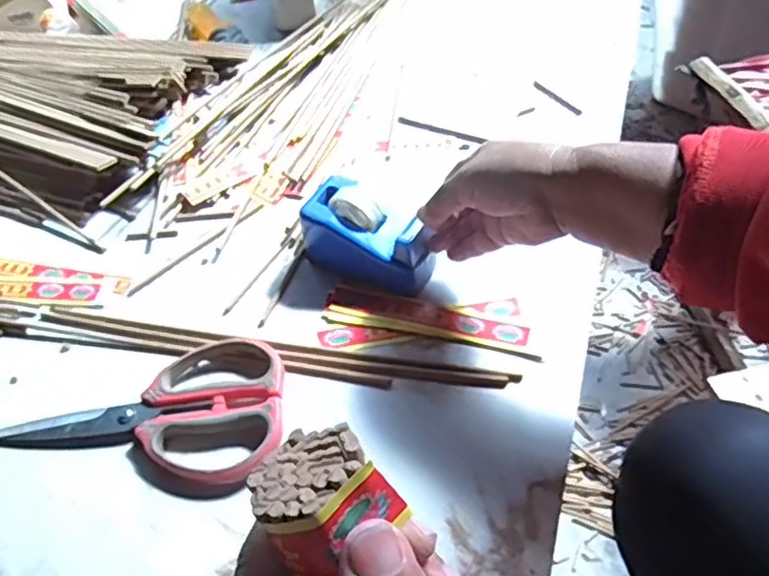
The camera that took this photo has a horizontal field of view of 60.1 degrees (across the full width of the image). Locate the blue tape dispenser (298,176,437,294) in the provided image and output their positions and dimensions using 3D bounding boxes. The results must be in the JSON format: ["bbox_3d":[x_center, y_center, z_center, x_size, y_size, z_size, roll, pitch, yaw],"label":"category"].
[{"bbox_3d":[-0.012,-0.037,0.493,0.098,0.048,0.056,29,60,25],"label":"blue tape dispenser"}]

